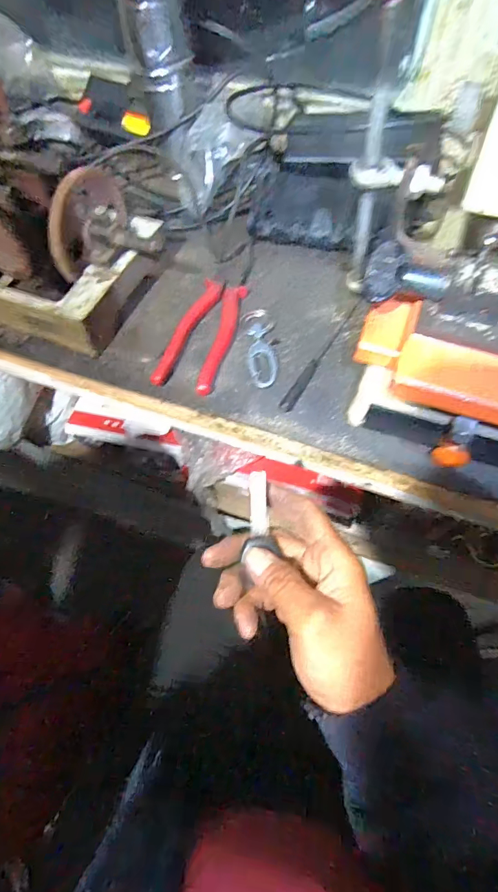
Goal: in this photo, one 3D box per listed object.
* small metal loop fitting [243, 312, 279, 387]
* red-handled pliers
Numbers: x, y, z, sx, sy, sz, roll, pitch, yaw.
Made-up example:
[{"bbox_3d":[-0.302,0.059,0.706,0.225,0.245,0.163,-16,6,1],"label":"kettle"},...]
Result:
[{"bbox_3d":[0.012,-0.092,0.396,0.027,0.005,0.085,-7,65,0],"label":"small metal loop fitting"},{"bbox_3d":[-0.031,-0.143,0.415,0.052,0.014,0.213,13,68,8],"label":"red-handled pliers"}]

